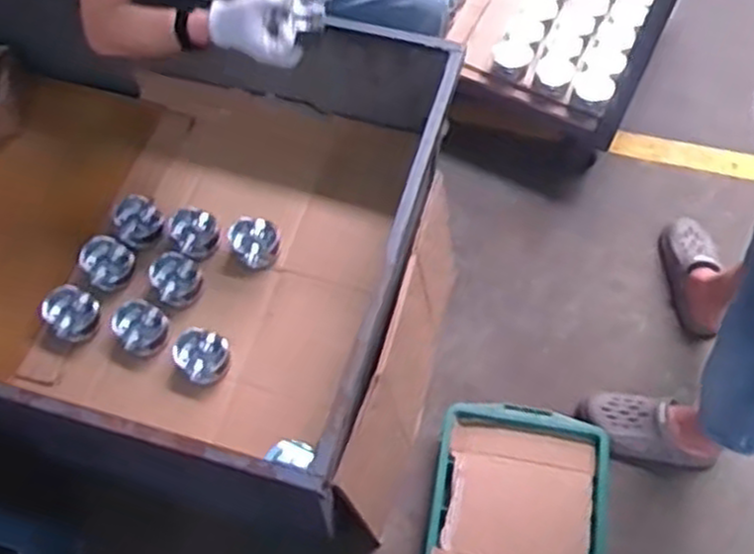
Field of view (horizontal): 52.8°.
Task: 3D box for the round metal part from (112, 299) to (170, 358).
[{"bbox_3d":[-0.378,0.080,1.221,0.081,0.030,0.096,-35,66,-17],"label":"round metal part"}]

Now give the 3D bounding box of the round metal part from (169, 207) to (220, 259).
[{"bbox_3d":[-0.315,-0.073,1.324,0.086,0.045,0.092,0,61,0],"label":"round metal part"}]

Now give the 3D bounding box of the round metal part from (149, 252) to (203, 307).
[{"bbox_3d":[-0.335,0.003,1.277,0.077,0.033,0.096,-26,64,-13],"label":"round metal part"}]

